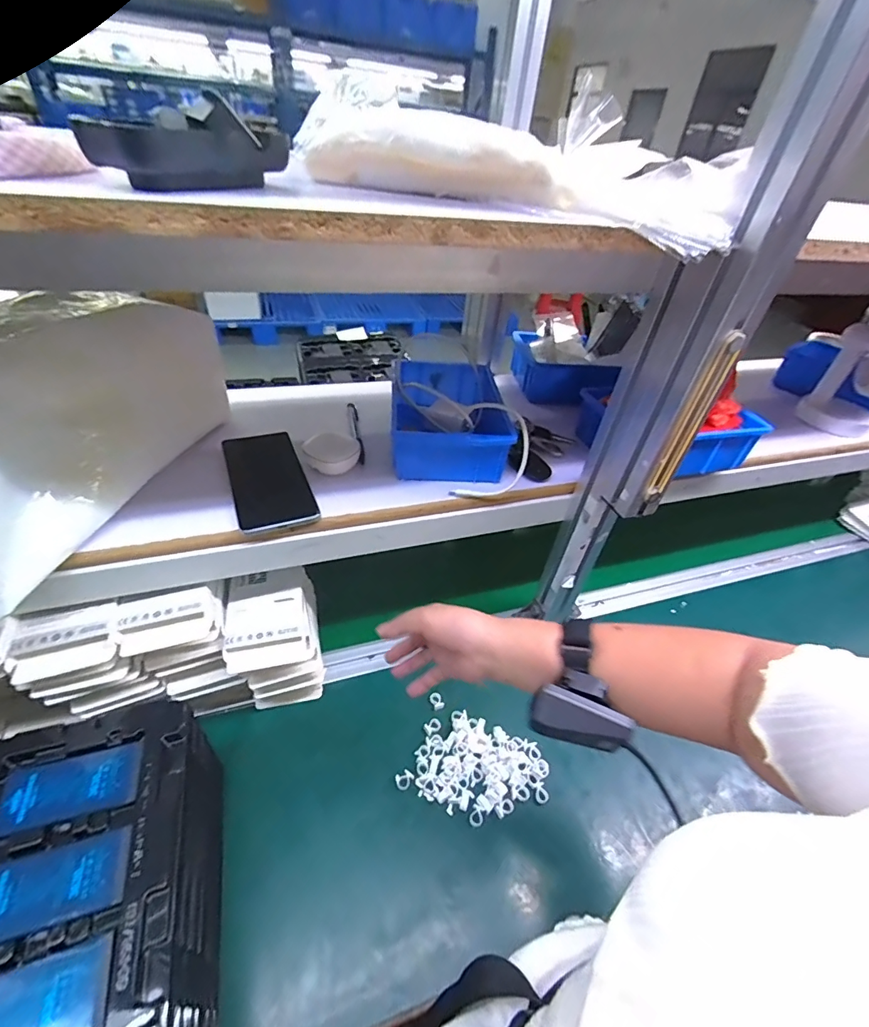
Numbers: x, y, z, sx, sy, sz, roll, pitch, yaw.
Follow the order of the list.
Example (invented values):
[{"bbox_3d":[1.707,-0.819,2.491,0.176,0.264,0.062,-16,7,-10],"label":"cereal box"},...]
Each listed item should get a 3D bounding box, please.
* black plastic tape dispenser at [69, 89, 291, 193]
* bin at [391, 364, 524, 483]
[{"bbox_3d":[-0.134,-0.203,0.253,0.055,0.035,0.104,21,42,16],"label":"black plastic tape dispenser"},{"bbox_3d":[0.014,-0.128,0.568,0.135,0.075,0.211,2,41,-6],"label":"bin"}]

